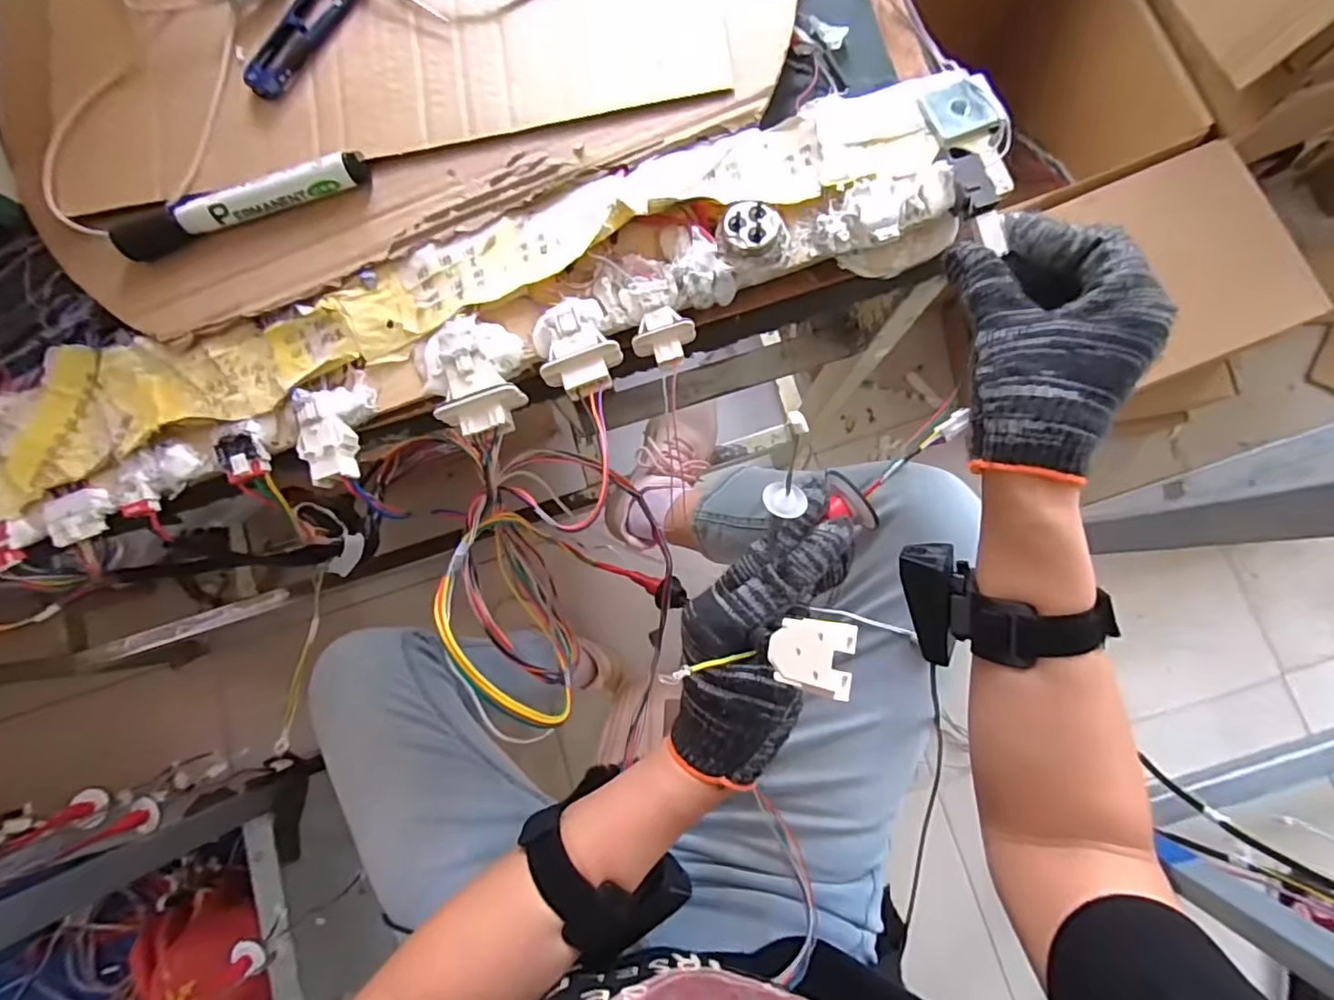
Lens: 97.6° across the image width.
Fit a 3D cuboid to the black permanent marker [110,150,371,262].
[{"bbox_3d":[-0.235,-0.163,0.318,0.141,0.015,0.022,-16,82,2],"label":"black permanent marker"}]

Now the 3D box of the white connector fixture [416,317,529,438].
[{"bbox_3d":[-0.099,-0.063,0.300,0.052,0.023,0.061,-25,82,1],"label":"white connector fixture"}]

